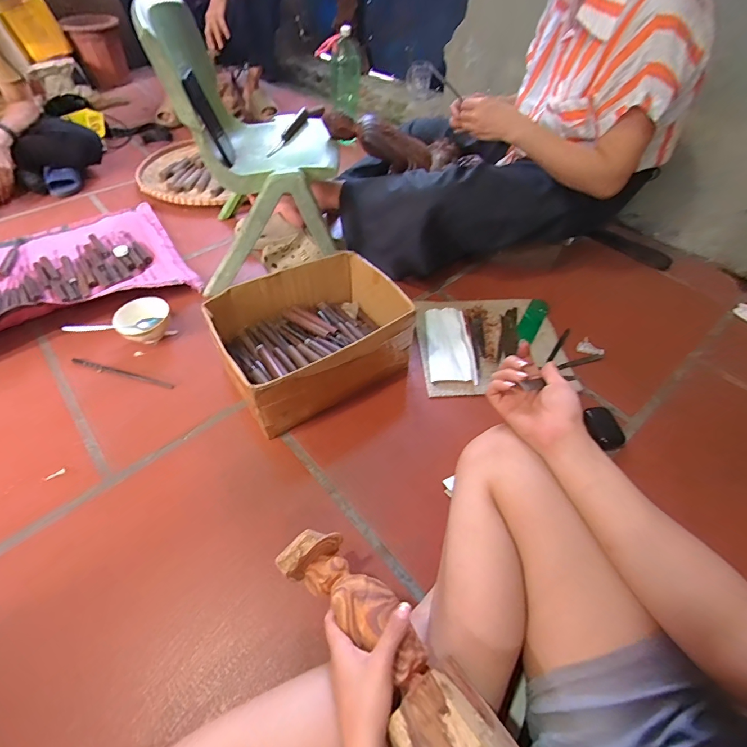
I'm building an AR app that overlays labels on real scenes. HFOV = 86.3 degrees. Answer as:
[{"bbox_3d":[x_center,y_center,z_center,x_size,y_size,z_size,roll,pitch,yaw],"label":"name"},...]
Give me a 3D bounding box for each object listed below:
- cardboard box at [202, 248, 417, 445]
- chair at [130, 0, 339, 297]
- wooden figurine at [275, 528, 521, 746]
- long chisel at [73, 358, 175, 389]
[{"bbox_3d":[-0.111,-0.073,0.764,0.323,0.154,0.257,-28,56,-20],"label":"cardboard box"},{"bbox_3d":[-0.242,-0.495,0.866,0.309,0.443,0.356,-1,50,-3],"label":"chair"},{"bbox_3d":[0.015,0.289,0.408,0.094,0.068,0.297,-34,49,-24],"label":"wooden figurine"},{"bbox_3d":[-0.501,0.001,0.790,0.229,0.004,0.016,13,52,11],"label":"long chisel"}]

